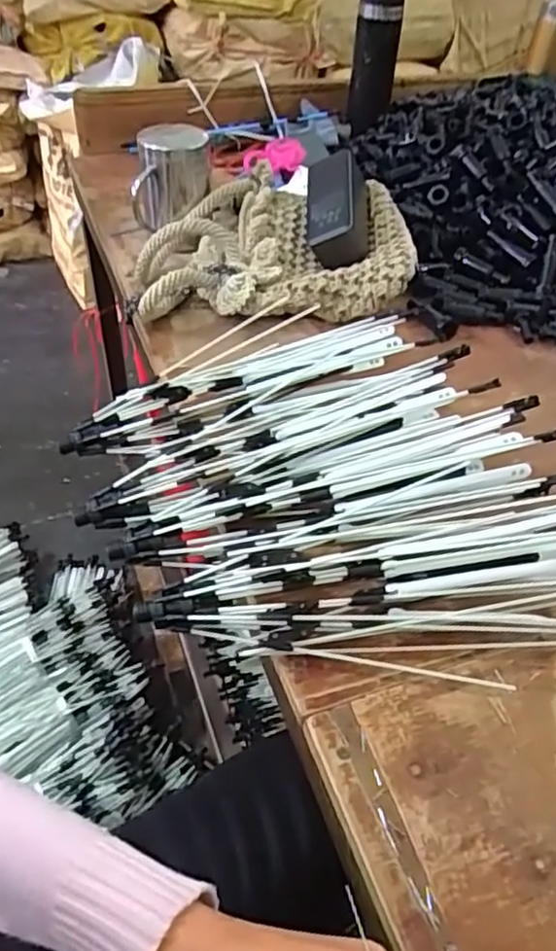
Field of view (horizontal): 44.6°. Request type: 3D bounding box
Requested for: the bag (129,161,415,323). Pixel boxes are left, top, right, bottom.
[{"bbox_3d":[-0.007,-0.258,0.748,0.296,0.074,0.230,0,45,-4],"label":"bag"}]

